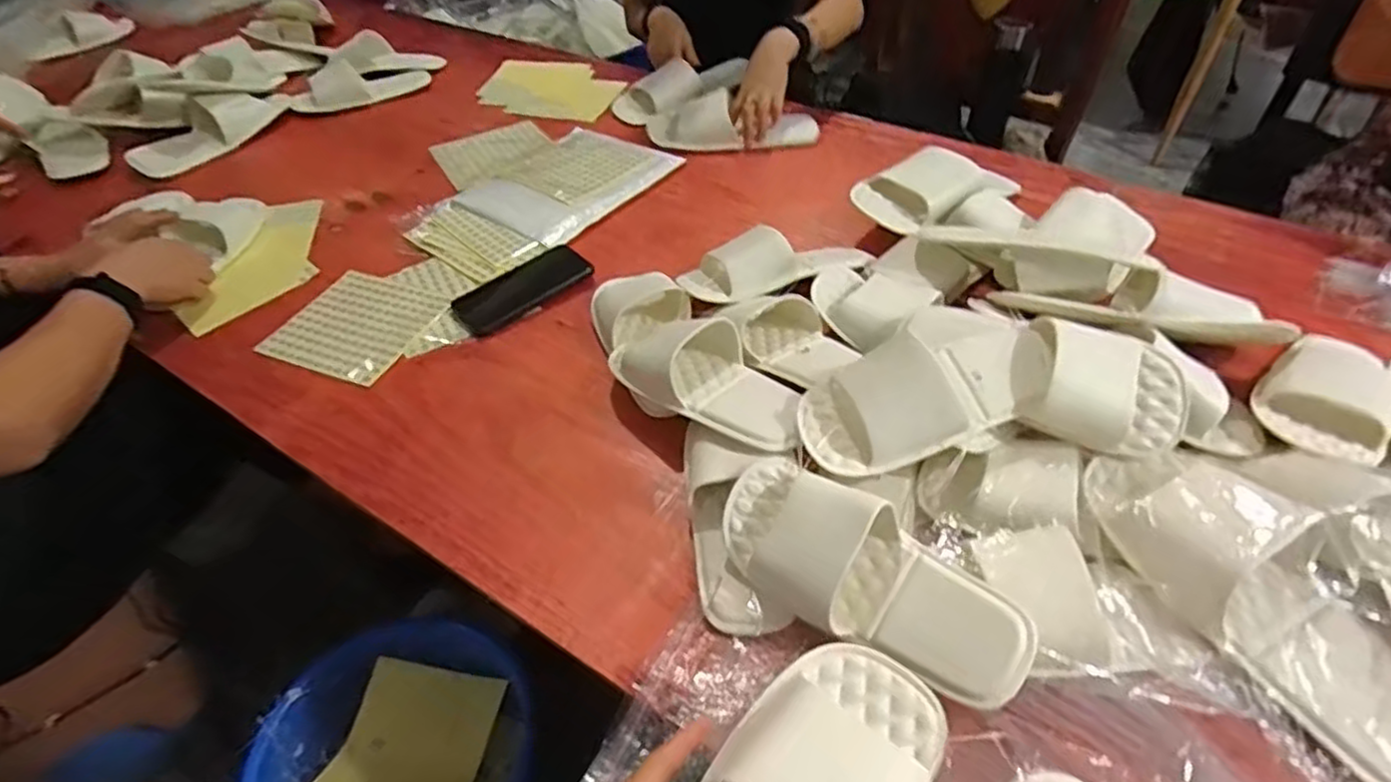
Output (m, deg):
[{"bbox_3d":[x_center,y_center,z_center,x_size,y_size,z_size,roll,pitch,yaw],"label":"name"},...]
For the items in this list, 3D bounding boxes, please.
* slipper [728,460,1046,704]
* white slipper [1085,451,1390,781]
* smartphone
[{"bbox_3d":[0.122,0.135,0.523,0.235,0.054,0.101,31,81,33],"label":"slipper"},{"bbox_3d":[0.400,0.142,0.513,0.111,0.064,0.267,-20,49,-13],"label":"white slipper"},{"bbox_3d":[-0.207,-0.125,0.864,0.163,0.006,0.080,-34,53,-24],"label":"smartphone"}]

